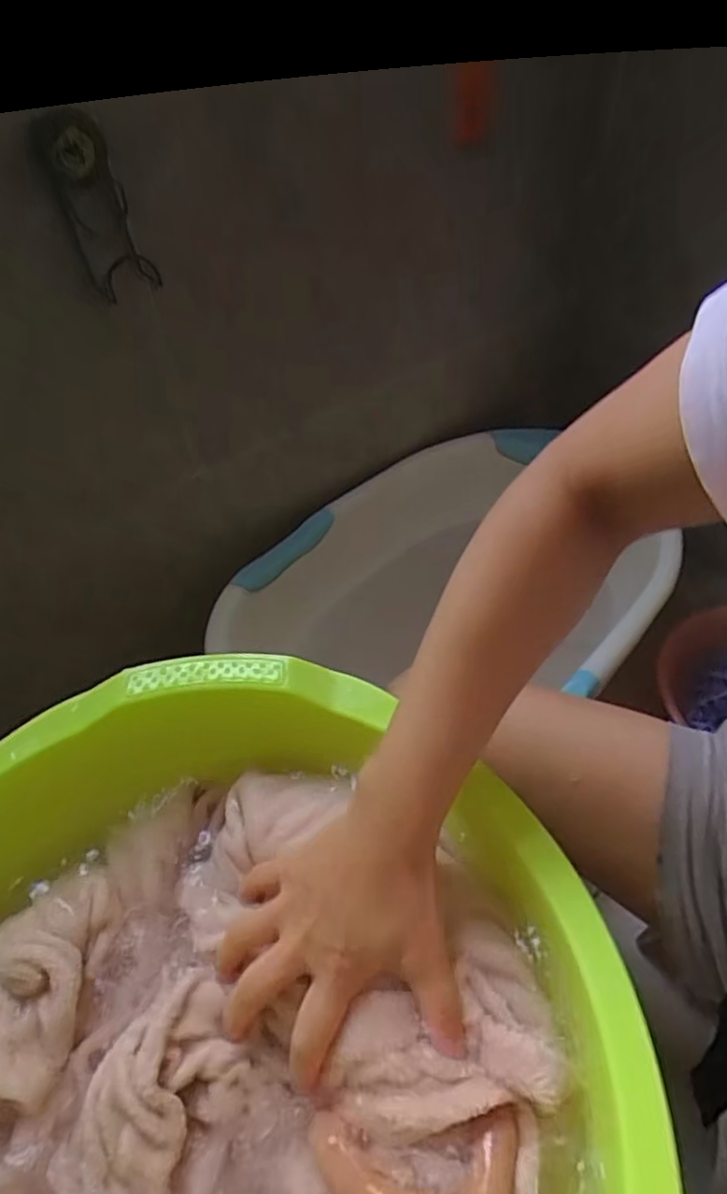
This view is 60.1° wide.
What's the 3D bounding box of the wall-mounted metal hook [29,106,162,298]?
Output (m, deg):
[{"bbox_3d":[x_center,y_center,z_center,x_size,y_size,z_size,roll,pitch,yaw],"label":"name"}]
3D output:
[{"bbox_3d":[-0.243,-0.355,0.572,0.061,0.144,0.032,-27,51,-18],"label":"wall-mounted metal hook"}]

